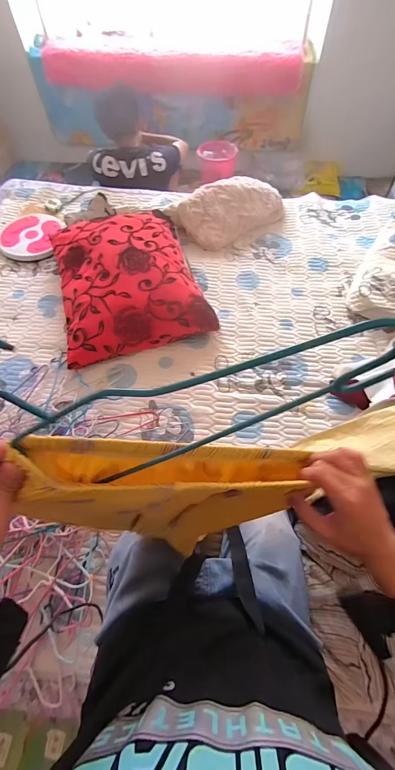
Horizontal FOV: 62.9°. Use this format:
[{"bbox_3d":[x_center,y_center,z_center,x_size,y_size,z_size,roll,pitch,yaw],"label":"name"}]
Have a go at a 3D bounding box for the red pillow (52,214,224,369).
[{"bbox_3d":[-0.241,-0.358,1.090,0.465,0.145,0.575,-17,61,-9],"label":"red pillow"}]

